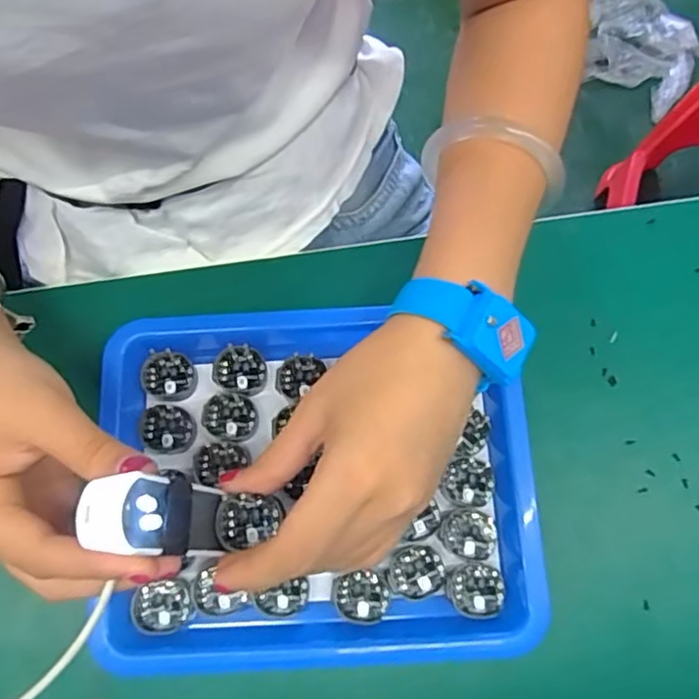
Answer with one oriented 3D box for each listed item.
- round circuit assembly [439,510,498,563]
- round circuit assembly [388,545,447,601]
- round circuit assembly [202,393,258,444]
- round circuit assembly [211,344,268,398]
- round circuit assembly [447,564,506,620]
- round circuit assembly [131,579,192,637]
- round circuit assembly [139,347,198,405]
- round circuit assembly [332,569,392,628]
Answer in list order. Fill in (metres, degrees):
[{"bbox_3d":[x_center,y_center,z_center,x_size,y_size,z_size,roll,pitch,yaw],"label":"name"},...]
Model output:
[{"bbox_3d":[0.060,0.094,0.324,0.030,0.004,0.024,26,76,7],"label":"round circuit assembly"},{"bbox_3d":[0.033,0.111,0.319,0.028,0.004,0.025,-18,76,-5],"label":"round circuit assembly"},{"bbox_3d":[-0.064,0.037,0.342,0.029,0.004,0.025,26,76,7],"label":"round circuit assembly"},{"bbox_3d":[-0.060,0.012,0.349,0.028,0.005,0.029,0,75,0],"label":"round circuit assembly"},{"bbox_3d":[0.062,0.120,0.316,0.027,0.004,0.025,0,75,0],"label":"round circuit assembly"},{"bbox_3d":[-0.092,0.127,0.314,0.027,0.004,0.023,-18,76,-5],"label":"round circuit assembly"},{"bbox_3d":[-0.100,0.014,0.350,0.028,0.006,0.030,0,75,0],"label":"round circuit assembly"},{"bbox_3d":[0.006,0.123,0.315,0.027,0.004,0.024,-14,75,-4],"label":"round circuit assembly"}]

